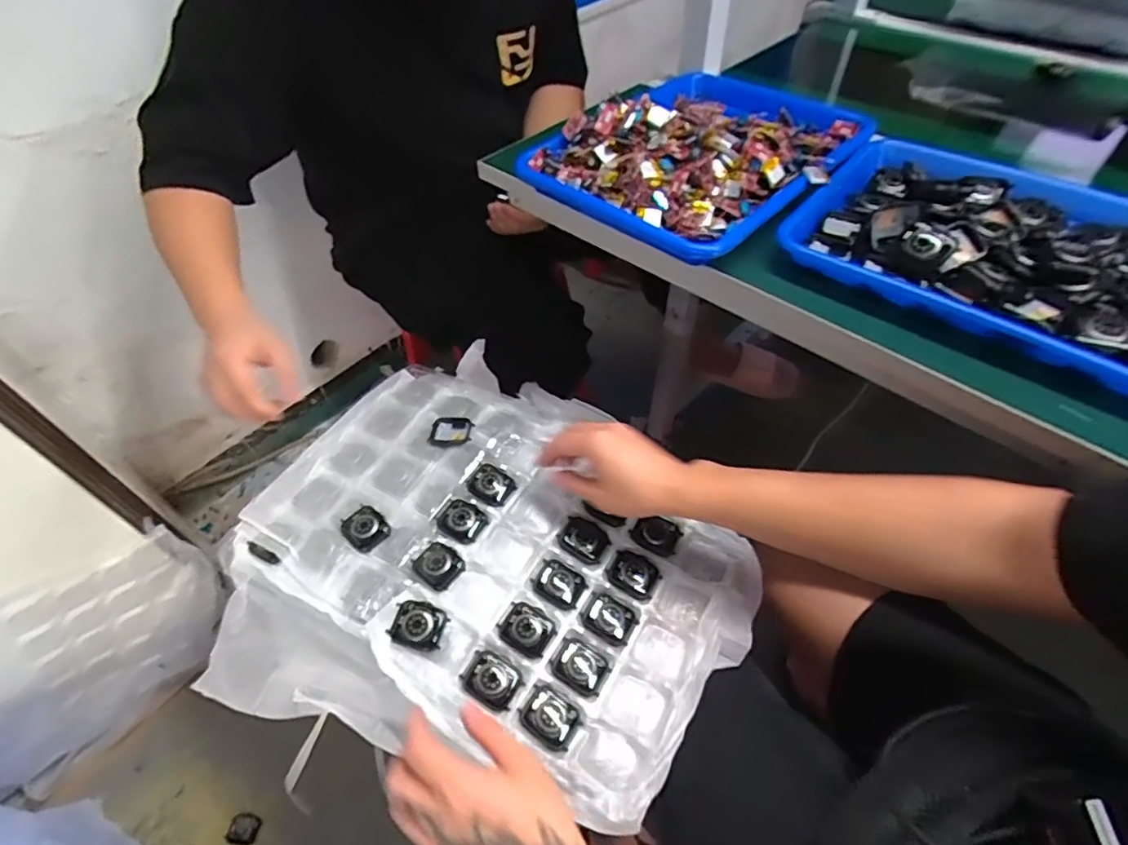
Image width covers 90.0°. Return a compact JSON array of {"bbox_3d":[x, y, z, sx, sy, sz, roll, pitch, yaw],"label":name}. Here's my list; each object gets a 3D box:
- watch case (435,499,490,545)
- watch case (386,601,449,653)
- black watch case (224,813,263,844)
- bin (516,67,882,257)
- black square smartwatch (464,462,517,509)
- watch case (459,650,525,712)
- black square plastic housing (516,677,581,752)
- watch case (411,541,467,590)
[{"bbox_3d":[-0.101,0.099,0.561,0.043,0.015,0.040,25,56,21],"label":"watch case"},{"bbox_3d":[-0.126,0.177,0.493,0.046,0.011,0.037,20,59,-3],"label":"watch case"},{"bbox_3d":[-0.503,0.638,0.886,0.050,0.006,0.040,2,51,4],"label":"black watch case"},{"bbox_3d":[0.145,-0.306,0.604,0.266,0.063,0.337,35,60,27],"label":"bin"},{"bbox_3d":[-0.076,0.066,0.587,0.046,0.012,0.037,28,70,9],"label":"black square smartwatch"},{"bbox_3d":[-0.061,0.218,0.476,0.046,0.015,0.037,22,55,20],"label":"watch case"},{"bbox_3d":[-0.011,0.241,0.464,0.046,0.016,0.040,24,55,21],"label":"black square plastic housing"},{"bbox_3d":[-0.118,0.135,0.530,0.044,0.016,0.038,31,58,25],"label":"watch case"}]

